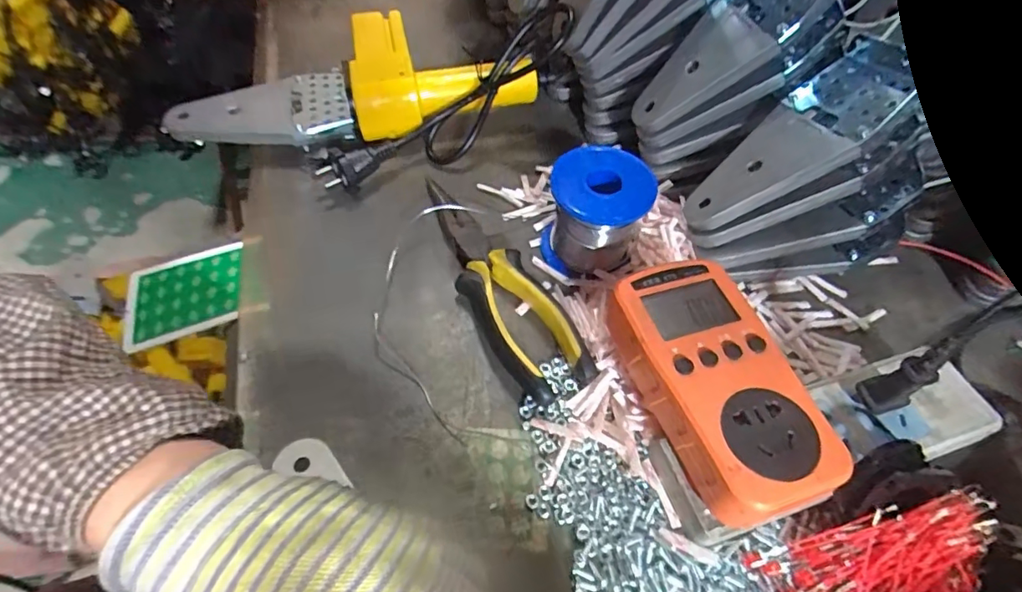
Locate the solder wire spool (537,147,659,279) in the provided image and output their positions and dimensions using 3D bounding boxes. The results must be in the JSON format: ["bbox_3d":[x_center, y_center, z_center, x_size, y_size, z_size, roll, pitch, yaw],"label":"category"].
[{"bbox_3d":[0.053,-0.050,0.324,0.059,0.063,0.052,12,55,5],"label":"solder wire spool"}]

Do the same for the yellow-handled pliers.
[{"bbox_3d":[-0.004,-0.008,0.318,0.053,0.024,0.157,-23,59,-19],"label":"yellow-handled pliers"}]

